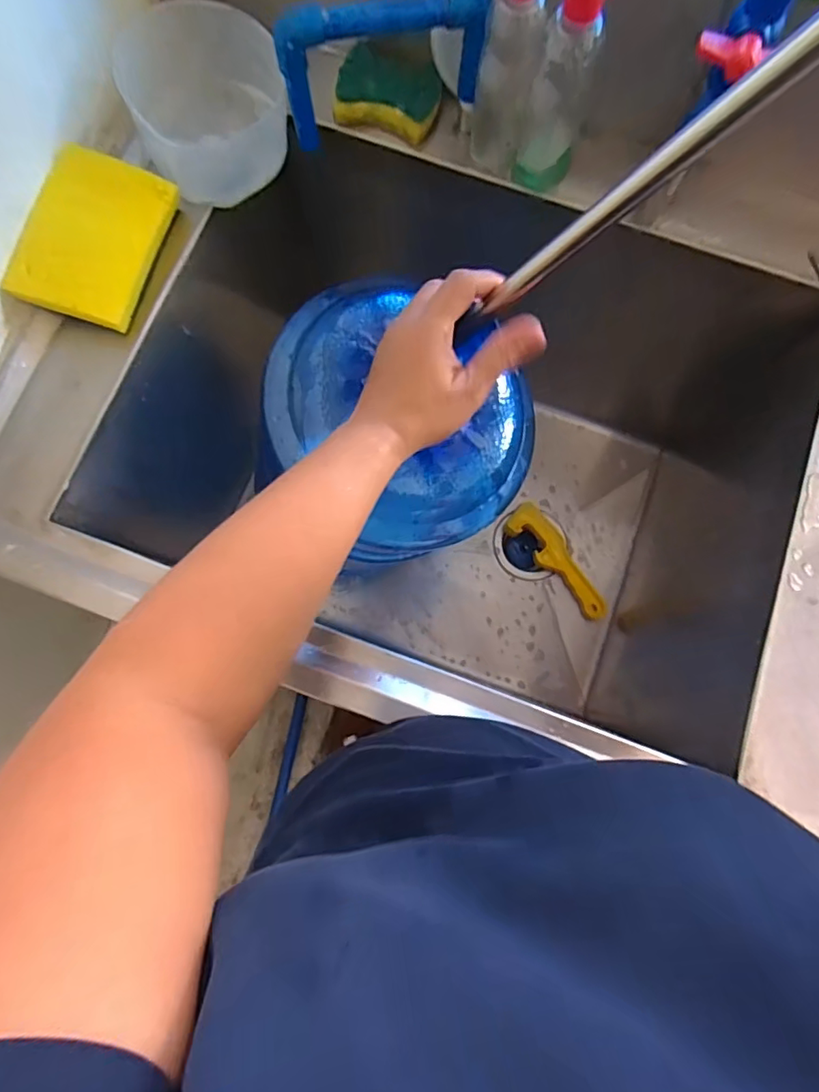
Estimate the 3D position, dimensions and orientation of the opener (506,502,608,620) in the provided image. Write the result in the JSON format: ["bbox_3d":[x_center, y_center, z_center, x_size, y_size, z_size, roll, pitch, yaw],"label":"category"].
[{"bbox_3d":[0.234,0.019,0.842,0.060,0.027,0.202,-41,83,-8],"label":"opener"}]

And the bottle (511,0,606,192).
[{"bbox_3d":[0.130,-0.387,0.462,0.053,0.157,0.062,19,80,2],"label":"bottle"}]

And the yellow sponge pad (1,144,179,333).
[{"bbox_3d":[-0.276,-0.269,0.481,0.095,0.013,0.144,18,86,-14],"label":"yellow sponge pad"}]

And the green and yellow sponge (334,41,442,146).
[{"bbox_3d":[-0.019,-0.443,0.536,0.100,0.021,0.073,19,80,2],"label":"green and yellow sponge"}]

